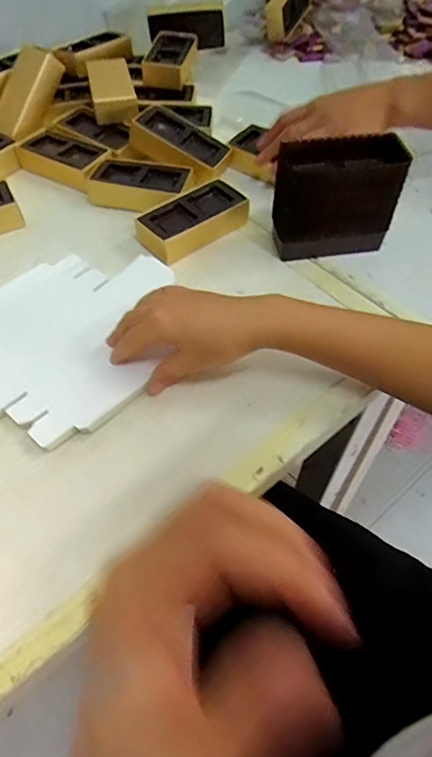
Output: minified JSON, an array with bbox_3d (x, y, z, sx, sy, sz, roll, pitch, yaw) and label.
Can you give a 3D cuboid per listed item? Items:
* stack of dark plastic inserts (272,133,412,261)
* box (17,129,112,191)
[{"bbox_3d":[0.116,-0.180,0.472,0.118,0.102,0.061,-8,54,-4],"label":"stack of dark plastic inserts"},{"bbox_3d":[-0.191,-0.274,0.594,0.121,0.033,0.055,24,58,18],"label":"box"}]

